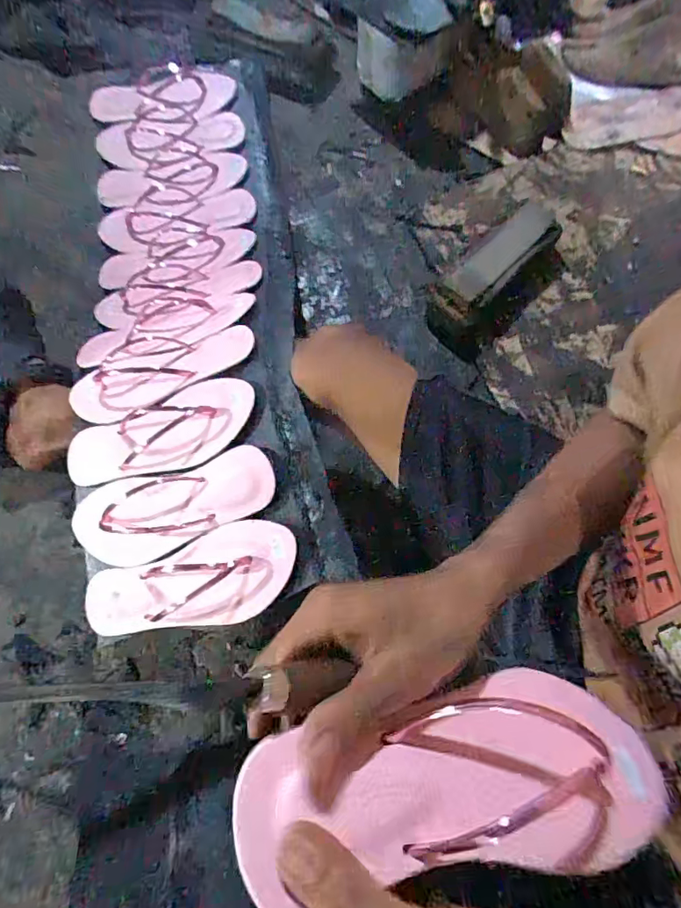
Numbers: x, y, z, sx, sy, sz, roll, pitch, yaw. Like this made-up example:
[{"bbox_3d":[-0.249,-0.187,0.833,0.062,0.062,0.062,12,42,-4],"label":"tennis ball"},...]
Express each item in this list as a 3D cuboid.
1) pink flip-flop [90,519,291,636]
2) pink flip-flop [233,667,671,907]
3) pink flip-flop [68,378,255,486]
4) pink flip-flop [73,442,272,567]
[{"bbox_3d":[-0.166,0.138,0.518,0.251,0.043,0.099,-18,71,11],"label":"pink flip-flop"},{"bbox_3d":[0.074,0.158,0.245,0.242,0.052,0.088,5,70,-18],"label":"pink flip-flop"},{"bbox_3d":[-0.214,-0.022,0.558,0.244,0.038,0.089,-17,71,14],"label":"pink flip-flop"},{"bbox_3d":[-0.191,0.058,0.539,0.245,0.037,0.090,-18,71,10],"label":"pink flip-flop"}]

